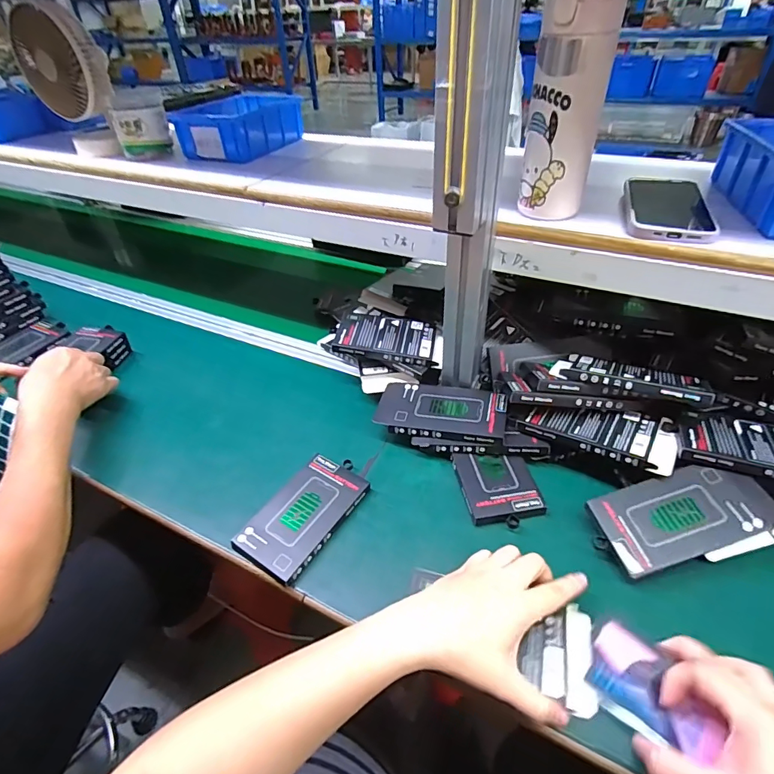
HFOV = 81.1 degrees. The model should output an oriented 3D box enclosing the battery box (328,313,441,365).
[{"bbox_3d":[0.000,-0.068,0.618,0.134,0.011,0.076,9,50,5],"label":"battery box"}]

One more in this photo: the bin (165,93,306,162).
[{"bbox_3d":[-0.239,-0.440,0.763,0.143,0.060,0.202,11,43,16],"label":"bin"}]

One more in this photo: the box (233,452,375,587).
[{"bbox_3d":[-0.088,0.133,0.484,0.079,0.015,0.141,23,47,26],"label":"box"}]

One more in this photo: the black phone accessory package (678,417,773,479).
[{"bbox_3d":[0.381,0.058,0.456,0.156,0.011,0.085,11,43,16],"label":"black phone accessory package"}]

